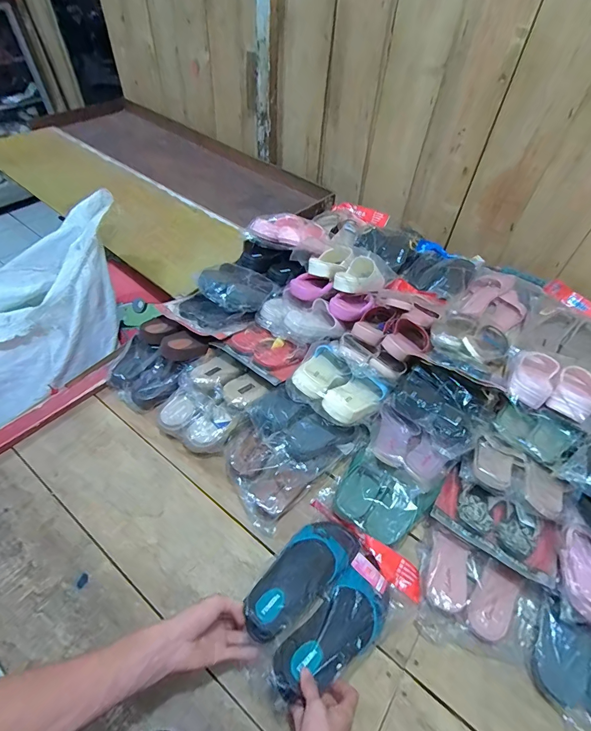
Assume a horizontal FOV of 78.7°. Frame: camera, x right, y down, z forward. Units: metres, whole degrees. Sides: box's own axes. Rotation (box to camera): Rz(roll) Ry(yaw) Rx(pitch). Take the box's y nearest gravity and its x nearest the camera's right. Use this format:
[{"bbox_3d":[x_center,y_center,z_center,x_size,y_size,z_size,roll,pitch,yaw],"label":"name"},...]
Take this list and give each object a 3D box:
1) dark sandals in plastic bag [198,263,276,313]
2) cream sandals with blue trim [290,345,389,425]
[{"bbox_3d":[-0.156,-0.222,0.967,0.180,0.061,0.174,19,52,14],"label":"dark sandals in plastic bag"},{"bbox_3d":[0.084,0.036,0.778,0.187,0.066,0.174,43,33,19],"label":"cream sandals with blue trim"}]

